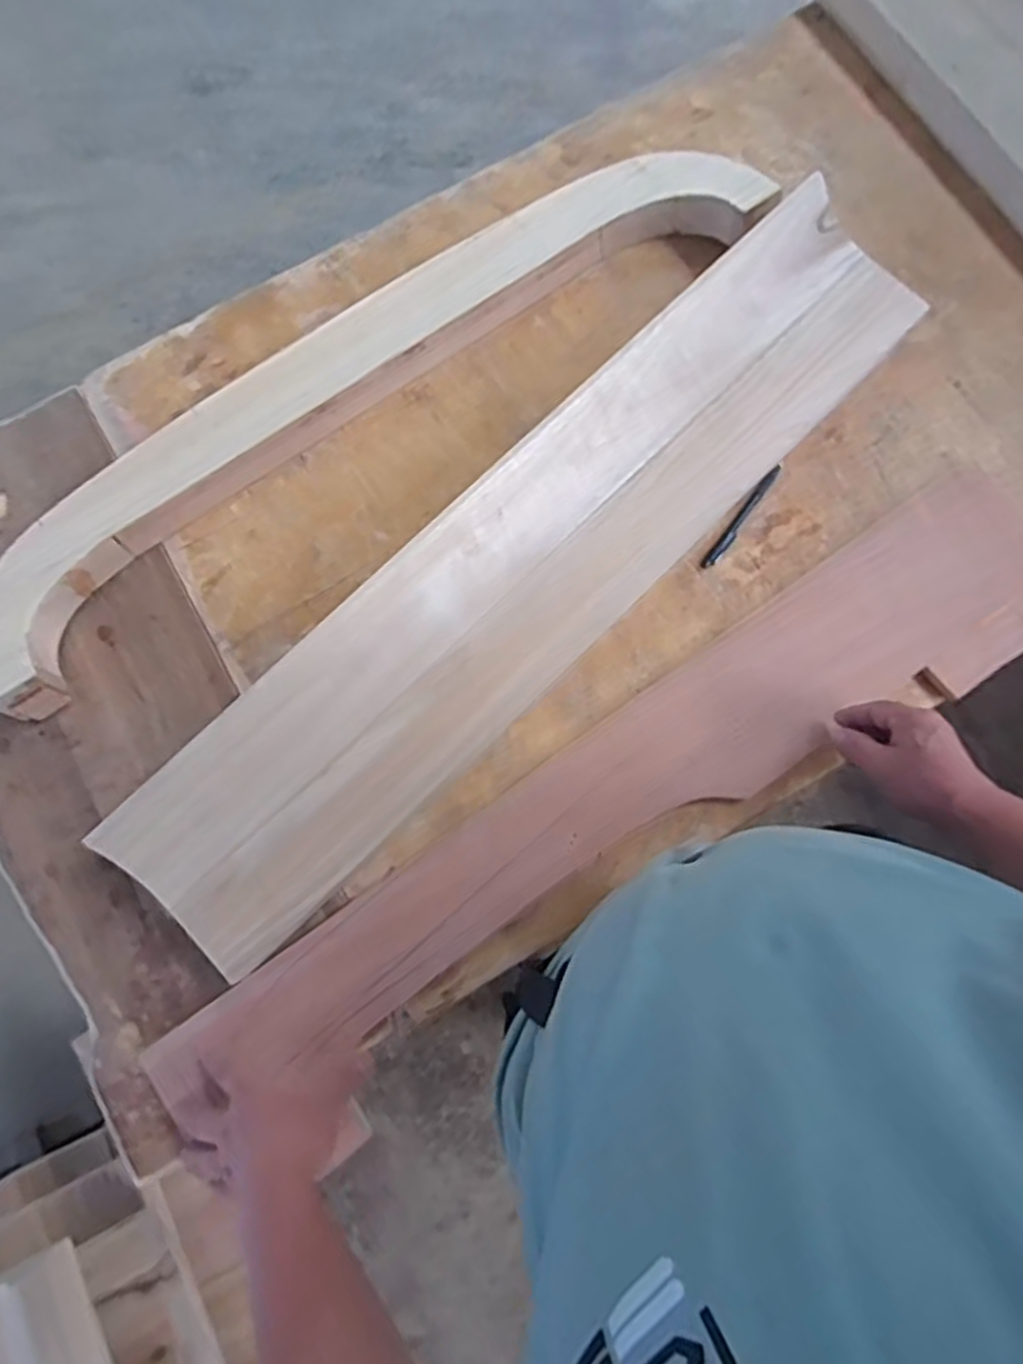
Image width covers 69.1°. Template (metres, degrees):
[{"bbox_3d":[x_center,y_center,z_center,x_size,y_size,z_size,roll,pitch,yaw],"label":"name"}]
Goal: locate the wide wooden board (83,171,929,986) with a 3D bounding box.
[{"bbox_3d":[0.031,-0.117,0.689,0.883,0.026,0.176,-44,101,-8],"label":"wide wooden board"}]

